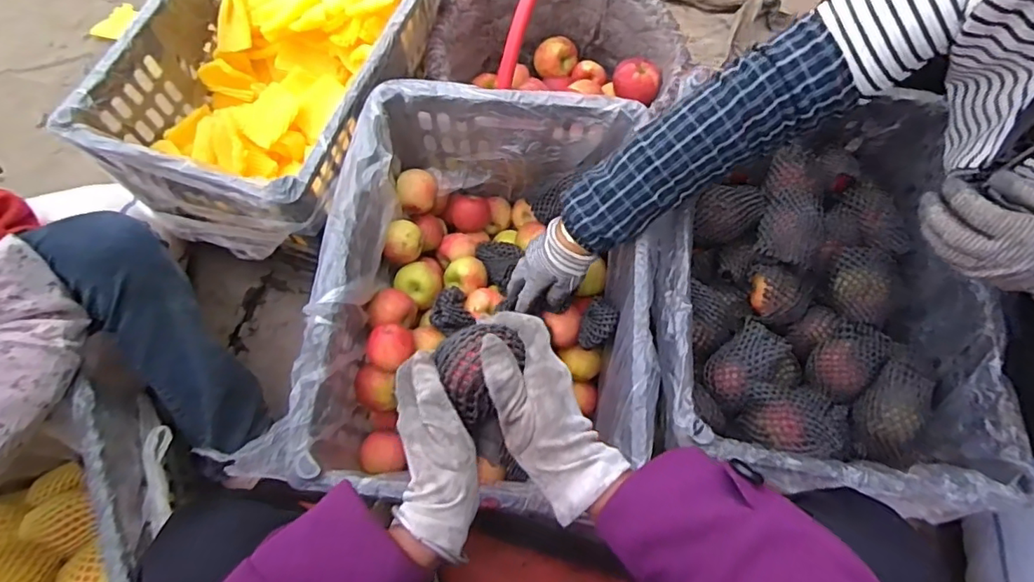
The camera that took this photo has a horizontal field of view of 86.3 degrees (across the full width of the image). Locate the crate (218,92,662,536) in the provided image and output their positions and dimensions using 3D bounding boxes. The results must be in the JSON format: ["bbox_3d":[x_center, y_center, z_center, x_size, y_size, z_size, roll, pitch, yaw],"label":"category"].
[{"bbox_3d":[-0.031,0.012,0.711,0.381,0.232,0.485,9,70,4],"label":"crate"}]

